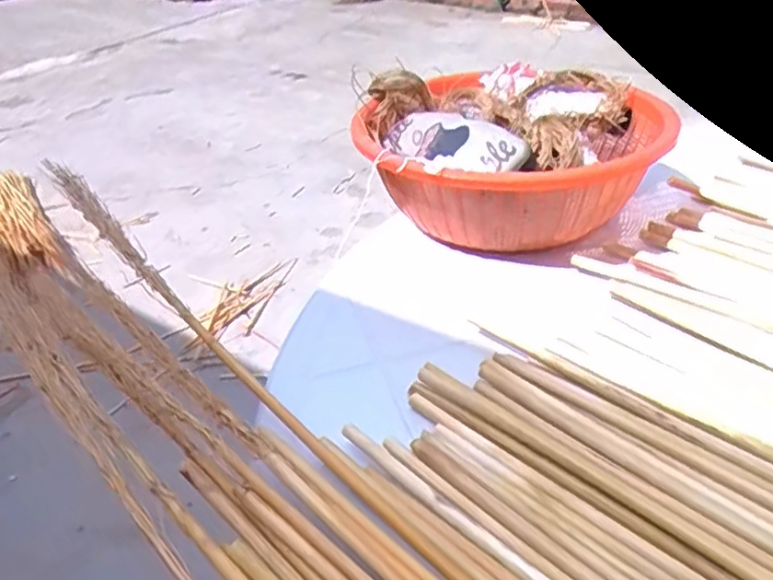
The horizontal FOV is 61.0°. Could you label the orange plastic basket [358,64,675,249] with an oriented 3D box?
[{"bbox_3d":[0.106,-0.119,0.571,0.246,0.093,0.206,-9,35,-9],"label":"orange plastic basket"}]

